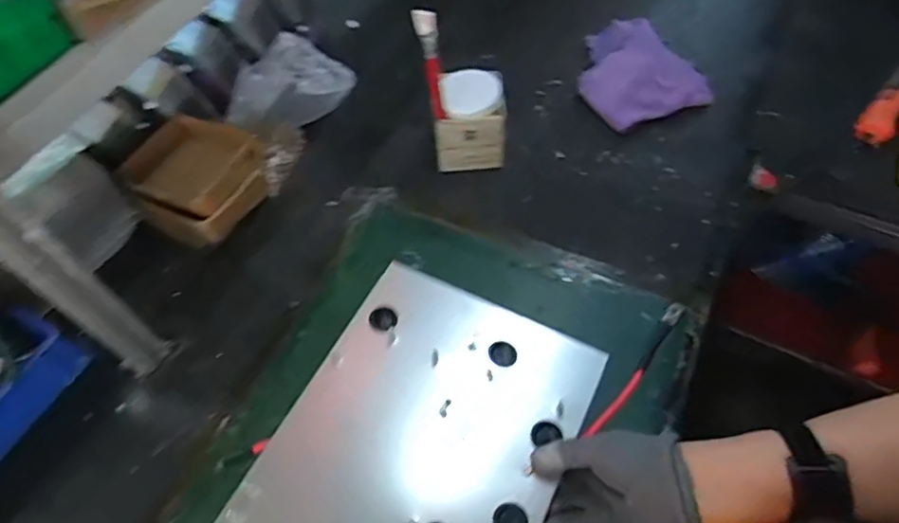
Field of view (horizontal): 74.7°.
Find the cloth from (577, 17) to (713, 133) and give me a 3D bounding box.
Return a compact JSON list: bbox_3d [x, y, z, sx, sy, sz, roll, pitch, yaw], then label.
[{"bbox_3d":[0.326,-0.326,1.032,0.239,0.114,0.156,36,65,22],"label":"cloth"}]

